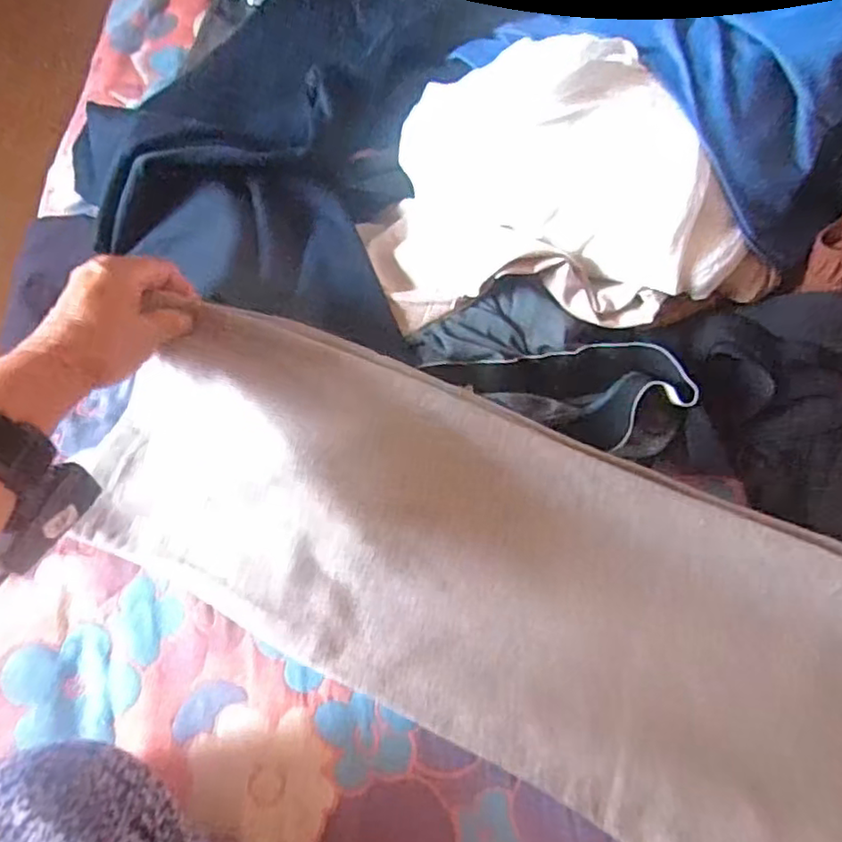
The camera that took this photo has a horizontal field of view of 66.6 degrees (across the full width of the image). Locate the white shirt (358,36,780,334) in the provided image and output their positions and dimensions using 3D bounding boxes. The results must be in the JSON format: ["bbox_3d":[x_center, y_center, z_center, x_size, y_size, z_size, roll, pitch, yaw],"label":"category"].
[{"bbox_3d":[0.125,-0.184,0.511,0.334,0.135,0.164,-2,65,-2],"label":"white shirt"}]

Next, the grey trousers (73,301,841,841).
[{"bbox_3d":[0.146,0.143,0.432,0.847,0.080,0.230,22,71,9],"label":"grey trousers"}]

